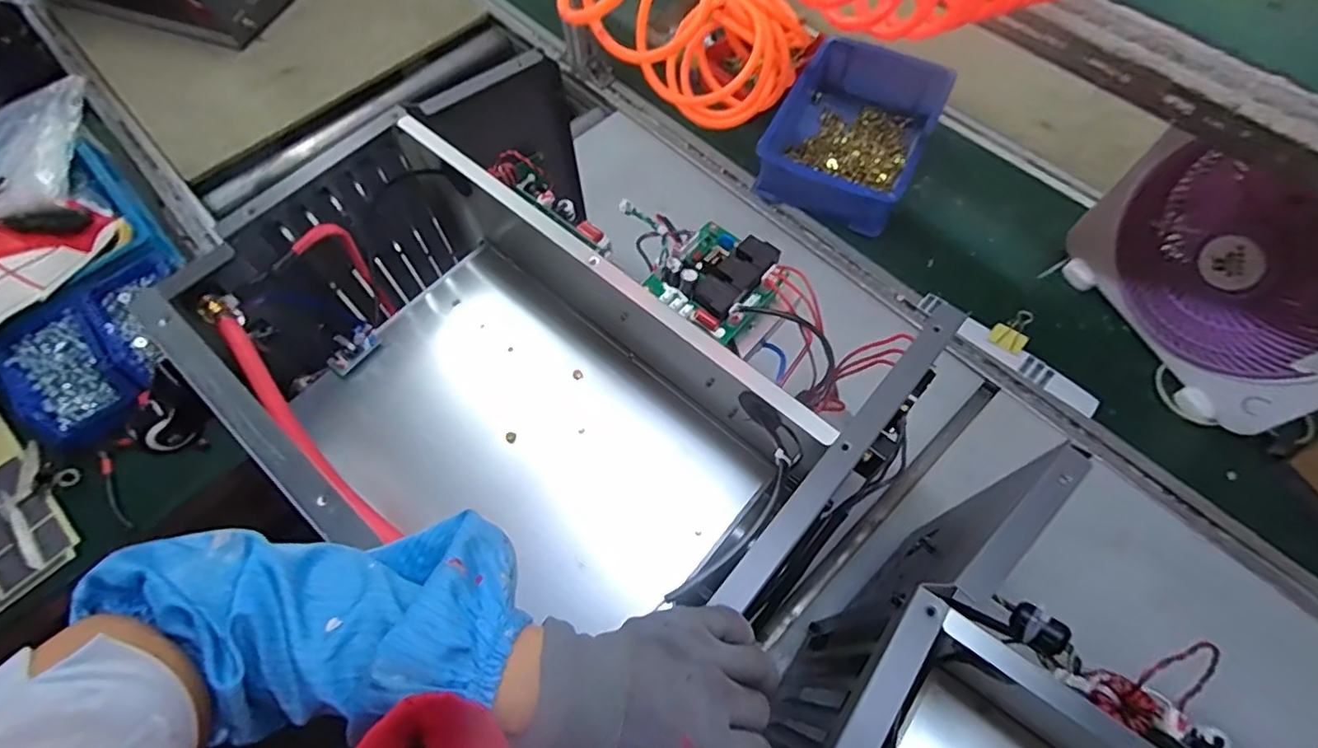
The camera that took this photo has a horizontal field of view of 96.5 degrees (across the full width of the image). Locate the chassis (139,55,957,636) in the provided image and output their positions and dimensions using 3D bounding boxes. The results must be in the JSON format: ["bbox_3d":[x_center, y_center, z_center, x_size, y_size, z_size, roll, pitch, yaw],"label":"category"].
[{"bbox_3d":[-0.103,-0.004,0.559,0.424,0.230,0.523,-42,70,-17],"label":"chassis"}]

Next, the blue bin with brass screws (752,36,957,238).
[{"bbox_3d":[0.297,-0.371,0.899,0.213,0.087,0.308,25,67,13],"label":"blue bin with brass screws"}]

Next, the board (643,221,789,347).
[{"bbox_3d":[0.051,-0.085,0.505,0.091,0.027,0.092,38,71,18],"label":"board"}]

